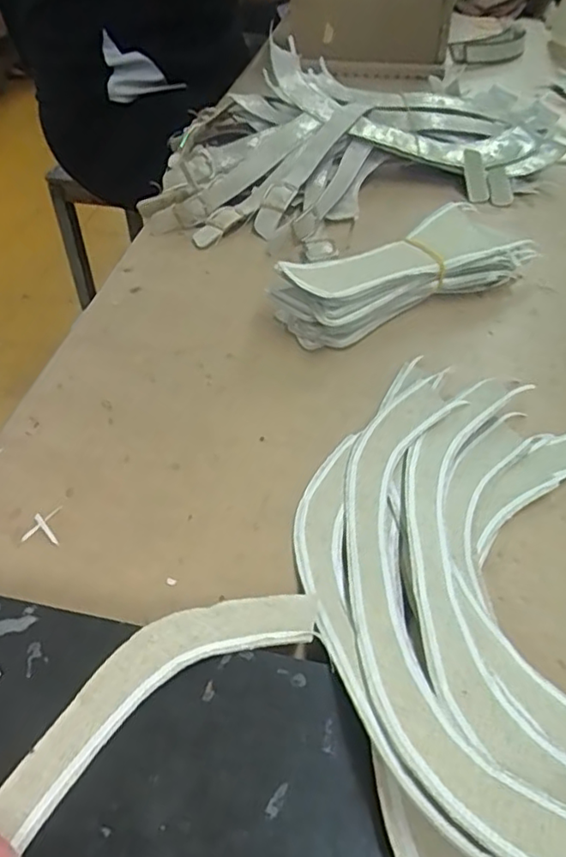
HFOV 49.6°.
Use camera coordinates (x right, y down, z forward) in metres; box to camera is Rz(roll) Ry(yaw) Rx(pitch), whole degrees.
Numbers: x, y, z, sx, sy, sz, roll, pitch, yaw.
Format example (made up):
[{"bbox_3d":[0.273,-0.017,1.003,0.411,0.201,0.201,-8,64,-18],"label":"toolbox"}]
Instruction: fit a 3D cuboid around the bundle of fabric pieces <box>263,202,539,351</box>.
[{"bbox_3d":[0.081,-0.107,0.418,0.179,0.039,0.063,-21,49,-18],"label":"bundle of fabric pieces"}]

